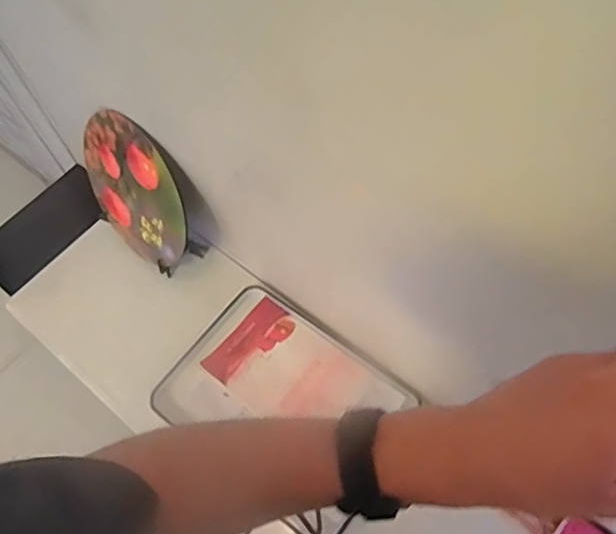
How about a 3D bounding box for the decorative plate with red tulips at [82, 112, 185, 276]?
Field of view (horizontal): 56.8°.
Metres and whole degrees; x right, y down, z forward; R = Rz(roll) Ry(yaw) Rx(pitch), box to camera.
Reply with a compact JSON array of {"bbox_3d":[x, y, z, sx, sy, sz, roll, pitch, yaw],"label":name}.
[{"bbox_3d":[-0.317,-0.133,1.034,0.268,0.305,0.048,40,50,18],"label":"decorative plate with red tulips"}]

